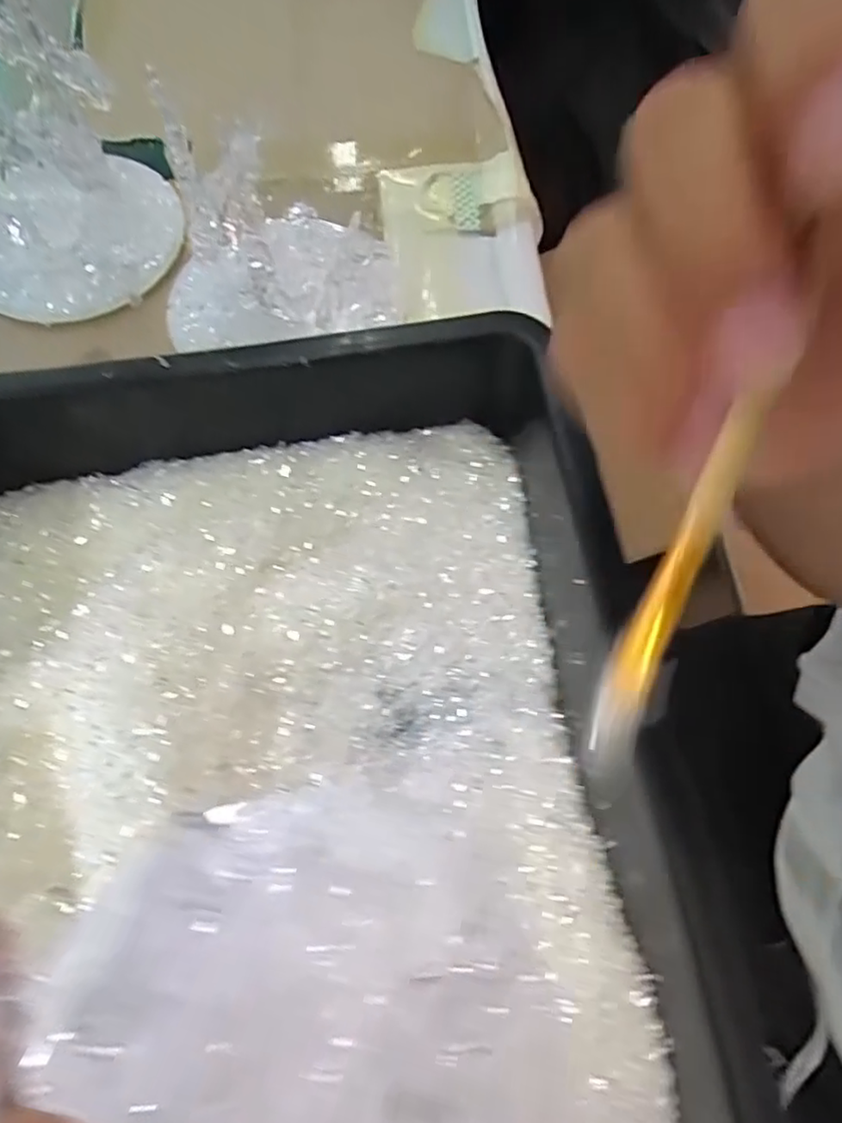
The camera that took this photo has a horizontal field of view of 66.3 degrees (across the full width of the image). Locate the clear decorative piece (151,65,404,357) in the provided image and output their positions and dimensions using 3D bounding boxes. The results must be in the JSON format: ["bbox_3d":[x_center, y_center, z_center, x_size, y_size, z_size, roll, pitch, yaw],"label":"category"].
[{"bbox_3d":[-0.073,-0.173,0.337,0.114,0.083,0.108,0,68,0],"label":"clear decorative piece"}]

